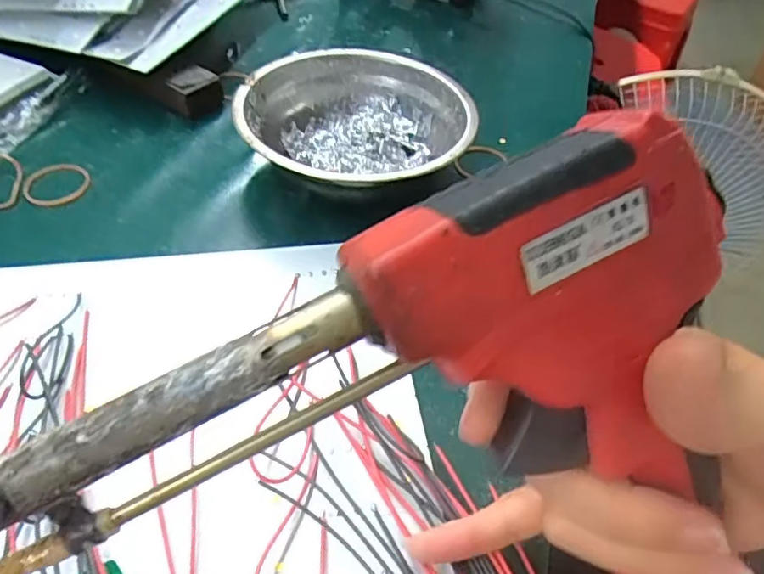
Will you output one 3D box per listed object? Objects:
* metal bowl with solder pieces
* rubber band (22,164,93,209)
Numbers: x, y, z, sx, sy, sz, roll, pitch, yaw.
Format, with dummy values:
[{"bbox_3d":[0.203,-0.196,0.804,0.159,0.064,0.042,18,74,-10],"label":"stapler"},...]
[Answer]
[{"bbox_3d":[-0.014,-0.086,0.323,0.122,0.042,0.127,2,49,-2],"label":"metal bowl with solder pieces"},{"bbox_3d":[-0.177,-0.057,0.312,0.033,0.004,0.035,2,49,-2],"label":"rubber band"}]

